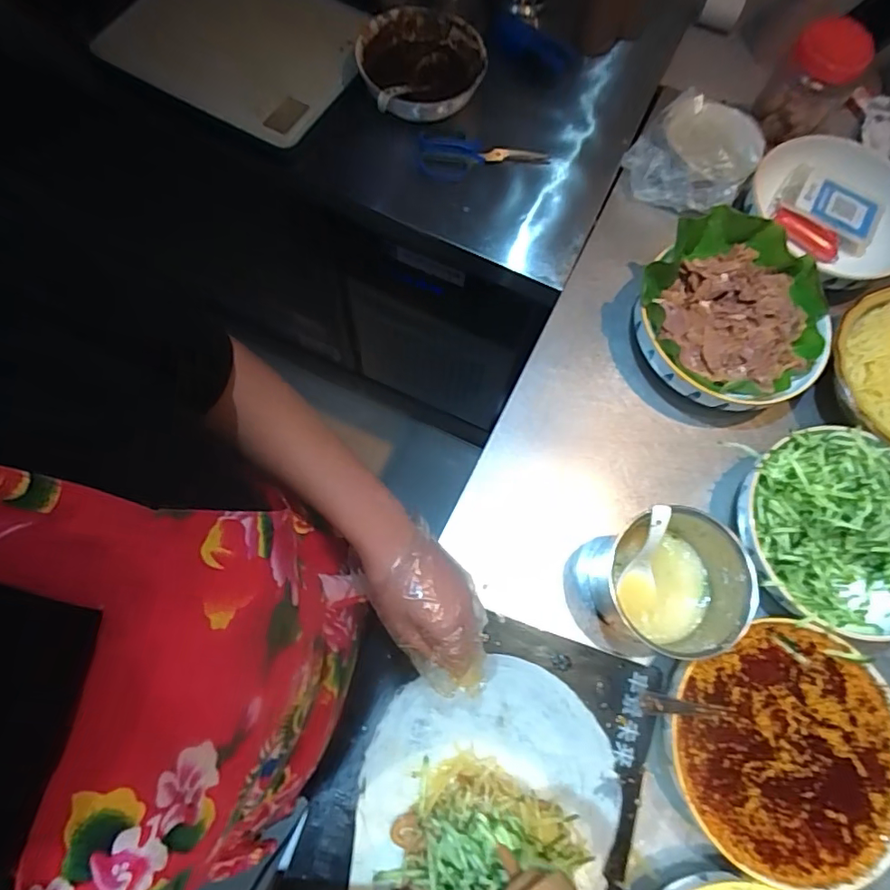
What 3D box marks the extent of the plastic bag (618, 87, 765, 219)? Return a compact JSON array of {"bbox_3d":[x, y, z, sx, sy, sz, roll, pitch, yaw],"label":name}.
[{"bbox_3d":[0.344,-0.404,0.755,0.158,0.072,0.153,32,73,9],"label":"plastic bag"}]

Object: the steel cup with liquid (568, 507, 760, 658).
[{"bbox_3d":[0.217,0.146,0.567,0.152,0.103,0.136,0,71,-1],"label":"steel cup with liquid"}]

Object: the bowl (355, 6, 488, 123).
[{"bbox_3d":[-0.032,-0.509,0.746,0.172,0.053,0.162,0,71,-1],"label":"bowl"}]

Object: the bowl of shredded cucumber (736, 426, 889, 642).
[{"bbox_3d":[0.430,0.093,0.591,0.220,0.074,0.214,0,71,-1],"label":"bowl of shredded cucumber"}]

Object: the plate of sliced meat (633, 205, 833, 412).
[{"bbox_3d":[0.349,-0.156,0.666,0.218,0.077,0.235,0,71,-1],"label":"plate of sliced meat"}]

